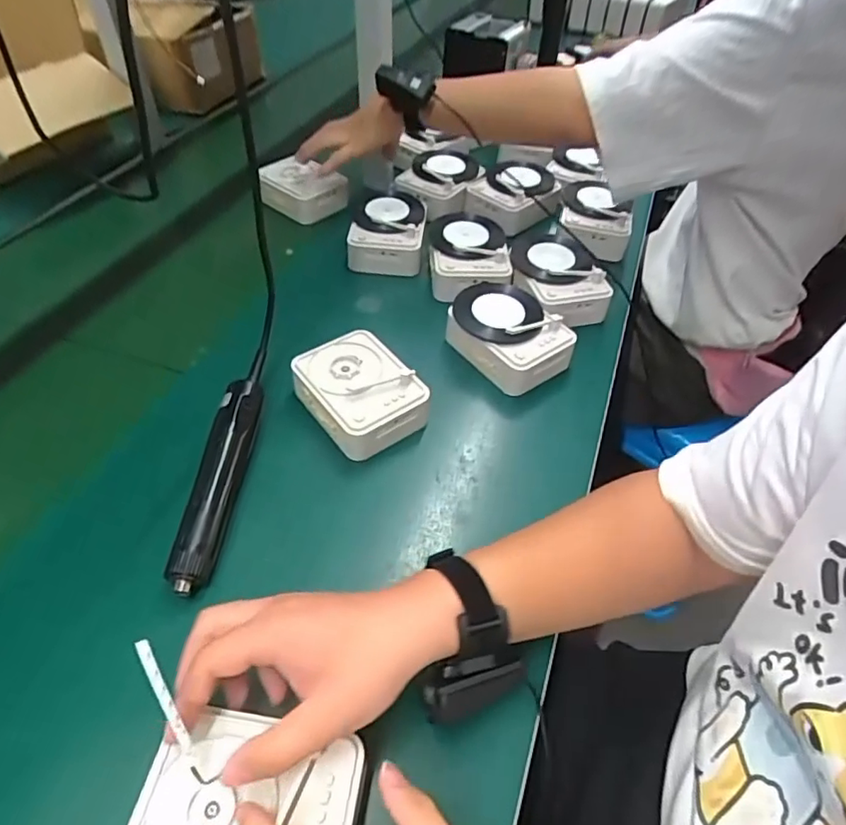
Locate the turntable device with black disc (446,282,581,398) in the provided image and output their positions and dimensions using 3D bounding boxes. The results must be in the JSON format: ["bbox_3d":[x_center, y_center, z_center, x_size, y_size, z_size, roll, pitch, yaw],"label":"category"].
[{"bbox_3d":[0.095,-0.088,0.642,0.096,0.052,0.132,-28,55,-25],"label":"turntable device with black disc"}]

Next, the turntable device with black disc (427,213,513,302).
[{"bbox_3d":[0.059,-0.205,0.736,0.103,0.050,0.131,3,48,-1],"label":"turntable device with black disc"}]

